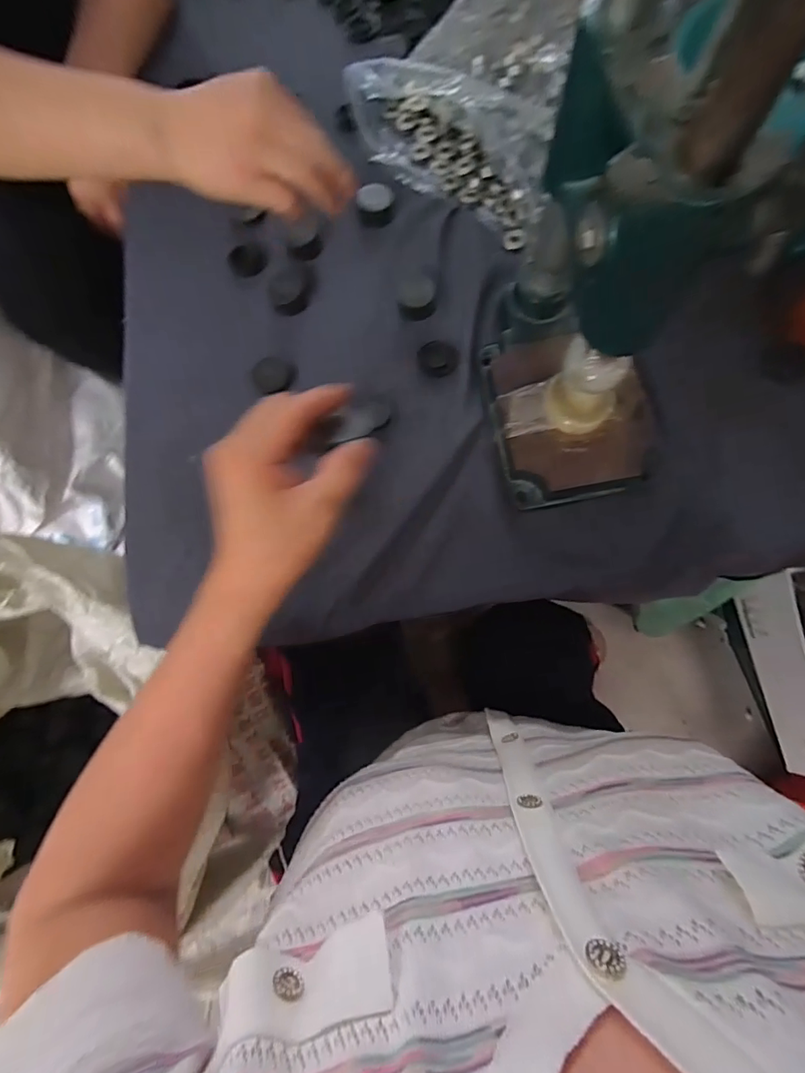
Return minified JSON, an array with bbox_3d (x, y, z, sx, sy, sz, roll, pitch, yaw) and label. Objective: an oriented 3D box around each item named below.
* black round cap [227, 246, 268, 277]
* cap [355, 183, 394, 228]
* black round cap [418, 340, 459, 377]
[{"bbox_3d":[-0.141,-0.253,0.451,0.032,0.005,0.032,0,74,2],"label":"black round cap"},{"bbox_3d":[-0.024,-0.306,0.456,0.033,0.020,0.033,-4,74,1],"label":"cap"},{"bbox_3d":[0.030,-0.152,0.418,0.033,0.004,0.034,0,74,2],"label":"black round cap"}]

